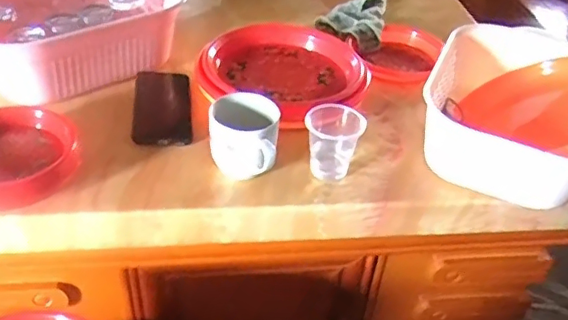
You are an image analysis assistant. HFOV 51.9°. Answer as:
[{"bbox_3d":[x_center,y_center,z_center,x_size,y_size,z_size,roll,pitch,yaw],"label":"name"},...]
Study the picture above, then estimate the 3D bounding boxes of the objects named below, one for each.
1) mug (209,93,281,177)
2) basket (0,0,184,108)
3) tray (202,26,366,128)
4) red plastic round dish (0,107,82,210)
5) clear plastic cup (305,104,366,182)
[{"bbox_3d":[-0.046,-0.021,0.666,0.078,0.073,0.085,4,39,0],"label":"mug"},{"bbox_3d":[-0.292,-0.195,0.847,0.282,0.085,0.207,-26,48,-32],"label":"basket"},{"bbox_3d":[0.005,-0.137,0.824,0.221,0.041,0.237,25,44,24],"label":"tray"},{"bbox_3d":[-0.299,-0.002,0.641,0.141,0.055,0.109,-15,43,-22],"label":"red plastic round dish"},{"bbox_3d":[0.058,-0.023,0.684,0.064,0.064,0.060,2,39,-2],"label":"clear plastic cup"}]

